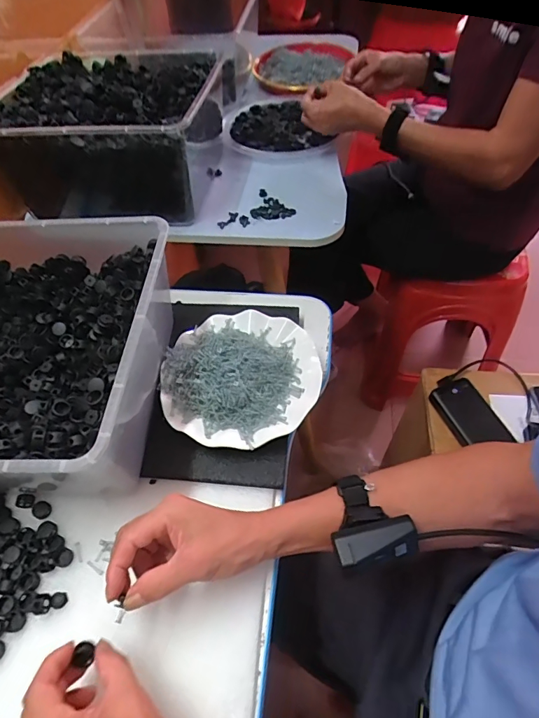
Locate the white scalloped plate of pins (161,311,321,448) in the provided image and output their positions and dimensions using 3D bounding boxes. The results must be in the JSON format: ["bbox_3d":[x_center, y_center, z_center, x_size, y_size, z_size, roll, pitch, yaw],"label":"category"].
[{"bbox_3d":[-0.034,0.022,0.506,0.178,0.037,0.179,-2,54,3],"label":"white scalloped plate of pins"}]

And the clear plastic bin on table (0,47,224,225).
[{"bbox_3d":[-0.227,-0.355,0.646,0.289,0.133,0.301,1,55,5],"label":"clear plastic bin on table"}]

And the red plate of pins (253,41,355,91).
[{"bbox_3d":[0.071,-0.644,0.928,0.158,0.037,0.190,35,64,25],"label":"red plate of pins"}]

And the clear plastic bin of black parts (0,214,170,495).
[{"bbox_3d":[-0.262,0.002,0.464,0.297,0.144,0.294,0,55,4],"label":"clear plastic bin of black parts"}]

